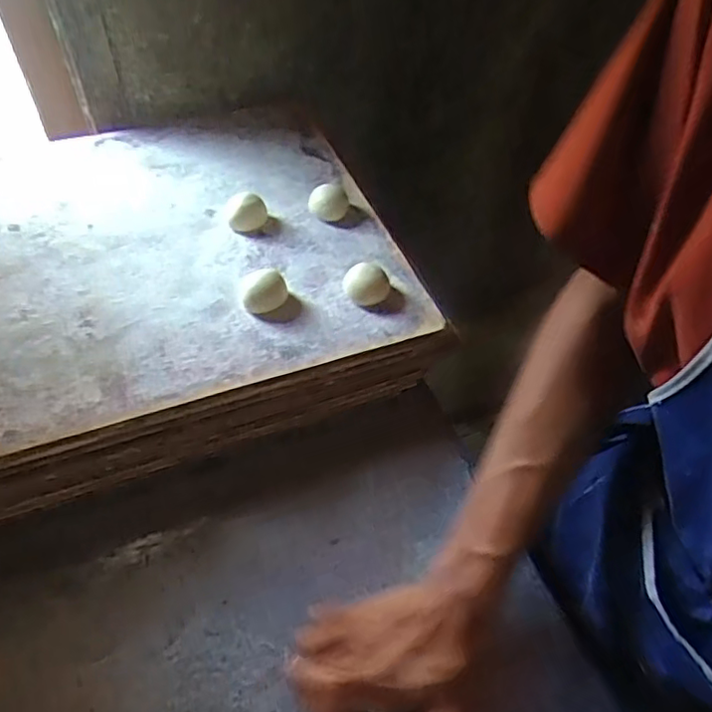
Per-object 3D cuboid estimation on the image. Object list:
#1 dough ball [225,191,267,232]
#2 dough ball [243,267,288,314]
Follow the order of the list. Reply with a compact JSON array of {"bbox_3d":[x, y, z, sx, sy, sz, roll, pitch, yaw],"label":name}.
[{"bbox_3d":[-0.112,-0.150,0.607,0.038,0.021,0.042,-12,53,-12],"label":"dough ball"},{"bbox_3d":[-0.082,-0.058,0.537,0.038,0.025,0.039,1,51,-2],"label":"dough ball"}]

